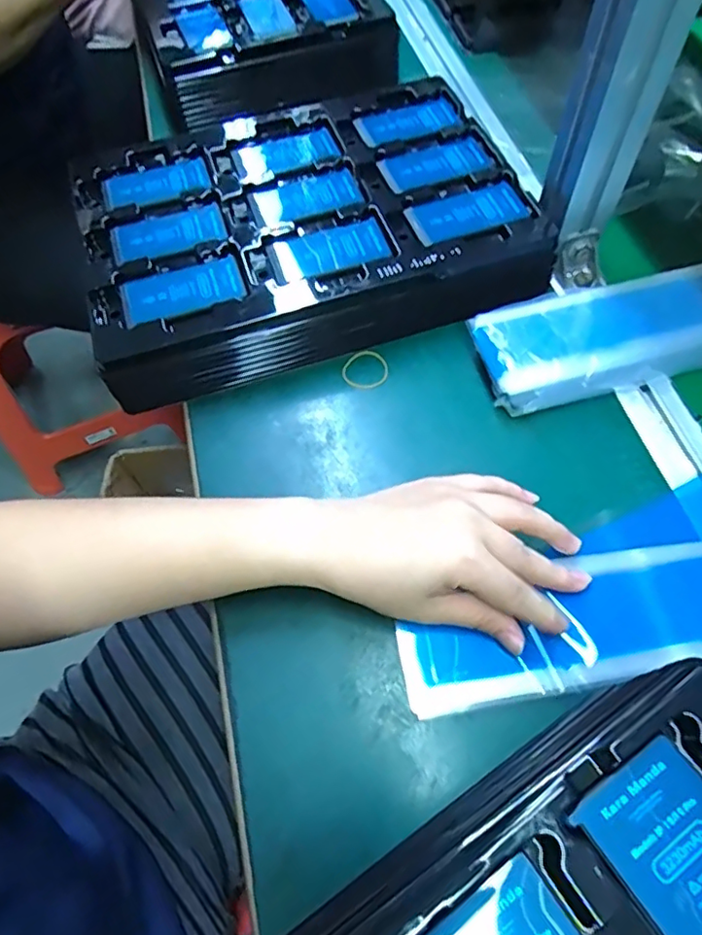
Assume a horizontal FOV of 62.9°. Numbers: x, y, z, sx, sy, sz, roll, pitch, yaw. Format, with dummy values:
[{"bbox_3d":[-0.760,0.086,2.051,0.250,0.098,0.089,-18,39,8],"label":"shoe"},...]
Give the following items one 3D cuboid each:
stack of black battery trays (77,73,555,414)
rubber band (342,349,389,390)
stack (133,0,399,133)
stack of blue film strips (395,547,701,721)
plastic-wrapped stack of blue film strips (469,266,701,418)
[{"bbox_3d":[-0.039,-0.188,0.460,0.335,0.057,0.239,-18,62,-6],"label":"stack of black battery trays"},{"bbox_3d":[0.011,-0.072,0.425,0.034,0.004,0.033,-2,62,3],"label":"rubber band"},{"bbox_3d":[-0.115,-0.501,0.616,0.224,0.066,0.303,-21,63,-7],"label":"stack"},{"bbox_3d":[0.192,0.081,0.326,0.326,0.007,0.068,-12,62,-3],"label":"stack of blue film strips"},{"bbox_3d":[0.256,-0.110,0.413,0.335,0.033,0.072,-15,62,-4],"label":"plastic-wrapped stack of blue film strips"}]

